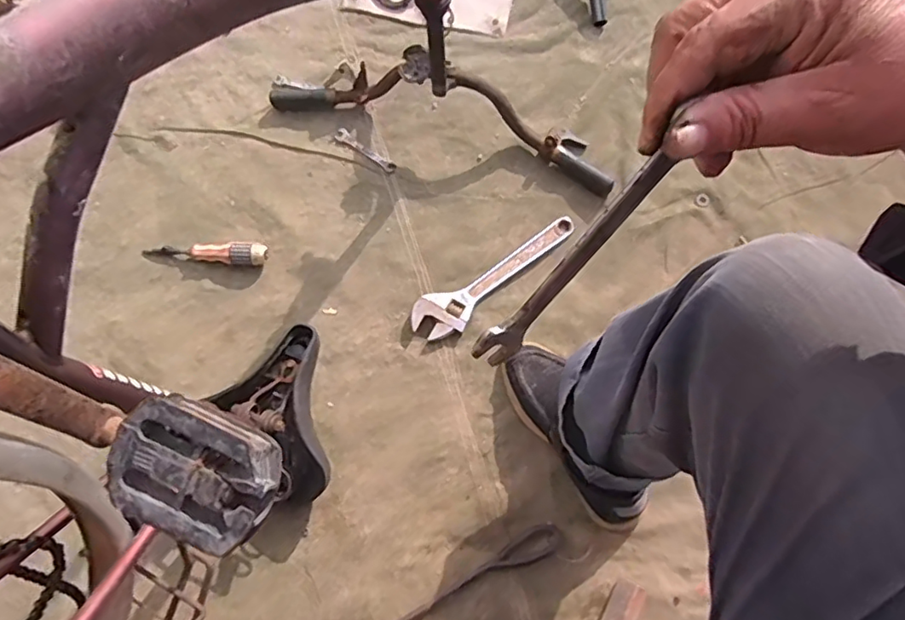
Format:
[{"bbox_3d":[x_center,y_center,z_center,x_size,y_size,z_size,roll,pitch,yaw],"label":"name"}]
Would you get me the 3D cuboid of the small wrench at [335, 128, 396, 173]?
[{"bbox_3d":[-0.141,-0.257,0.935,0.117,0.005,0.021,37,75,9],"label":"small wrench"}]

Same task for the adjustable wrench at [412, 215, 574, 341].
[{"bbox_3d":[0.066,-0.049,0.866,0.285,0.027,0.065,-34,77,-11],"label":"adjustable wrench"}]

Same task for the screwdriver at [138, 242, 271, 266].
[{"bbox_3d":[-0.369,-0.090,0.866,0.184,0.027,0.034,7,73,0],"label":"screwdriver"}]

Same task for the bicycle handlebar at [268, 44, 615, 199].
[{"bbox_3d":[-0.018,-0.314,0.893,0.569,0.125,0.091,17,73,3],"label":"bicycle handlebar"}]

